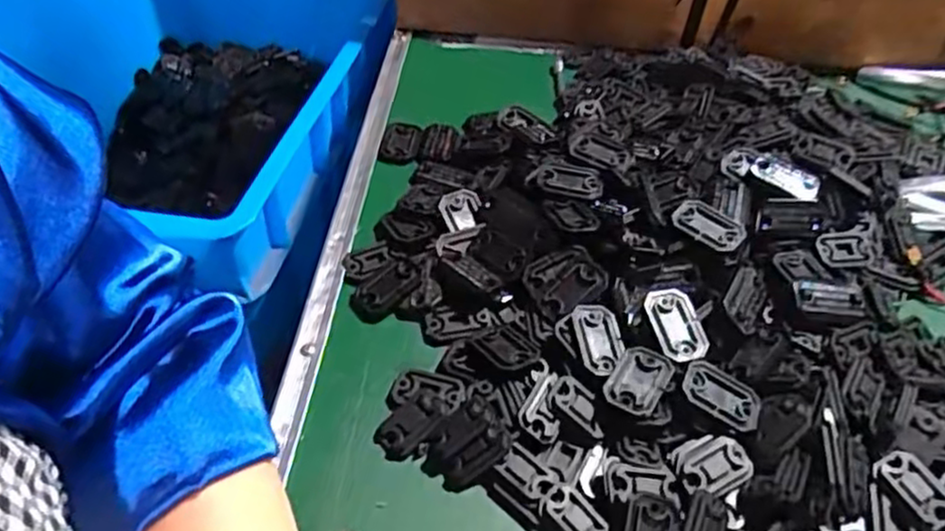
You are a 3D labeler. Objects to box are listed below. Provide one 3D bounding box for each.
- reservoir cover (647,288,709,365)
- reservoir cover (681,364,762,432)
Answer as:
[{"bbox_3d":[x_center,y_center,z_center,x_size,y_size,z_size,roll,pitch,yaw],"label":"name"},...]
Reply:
[{"bbox_3d":[0.114,0.033,0.395,0.026,0.009,0.044,-11,68,-6],"label":"reservoir cover"},{"bbox_3d":[0.130,0.067,0.372,0.042,0.005,0.029,34,52,6],"label":"reservoir cover"}]

